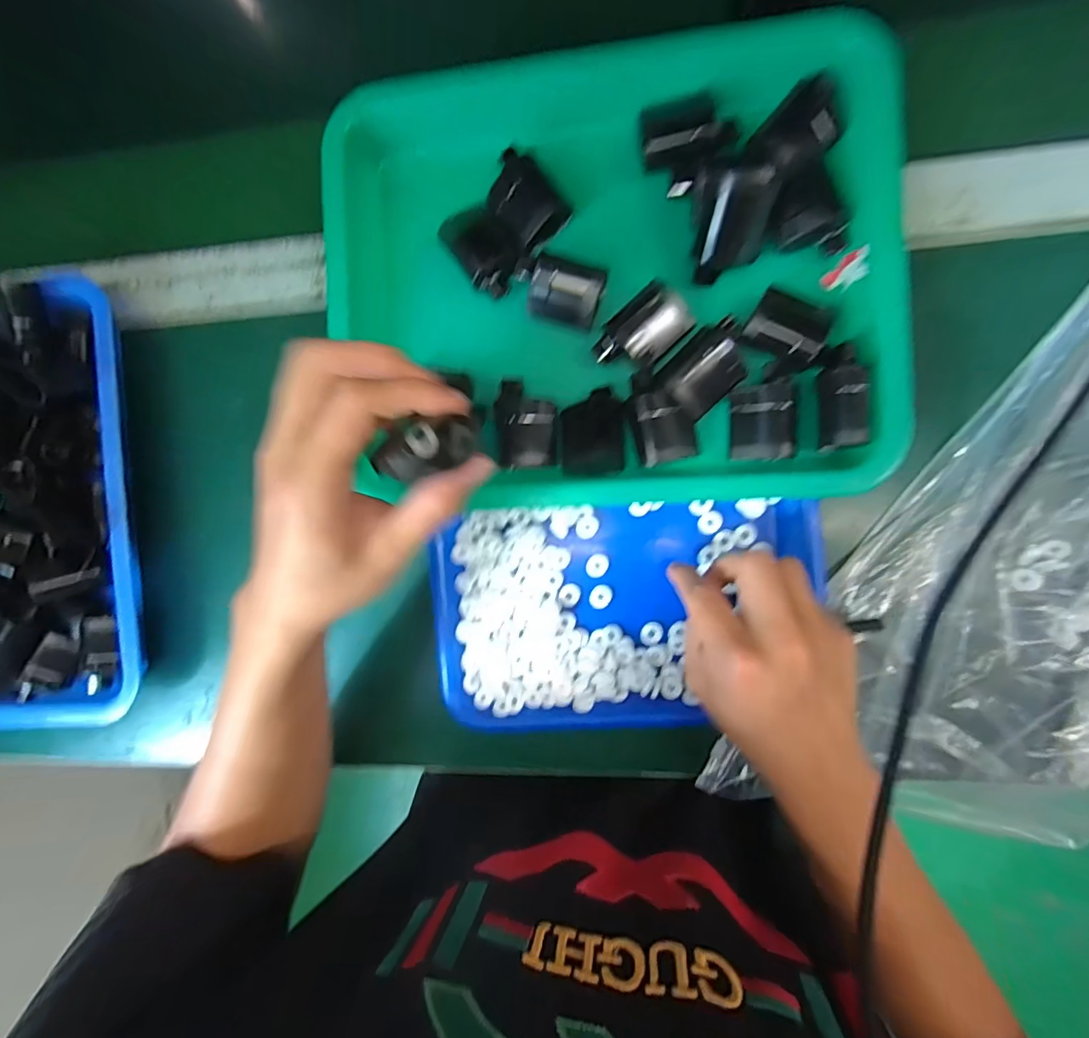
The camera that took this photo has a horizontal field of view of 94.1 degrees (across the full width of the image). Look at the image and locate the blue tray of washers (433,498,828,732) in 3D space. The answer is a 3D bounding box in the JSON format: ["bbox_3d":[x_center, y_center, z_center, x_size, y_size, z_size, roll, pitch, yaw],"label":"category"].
[{"bbox_3d":[0.051,0.063,0.337,0.240,0.026,0.145,-3,92,8],"label":"blue tray of washers"}]

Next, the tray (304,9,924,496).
[{"bbox_3d":[0.034,-0.146,0.315,0.320,0.055,0.267,-2,92,8],"label":"tray"}]

